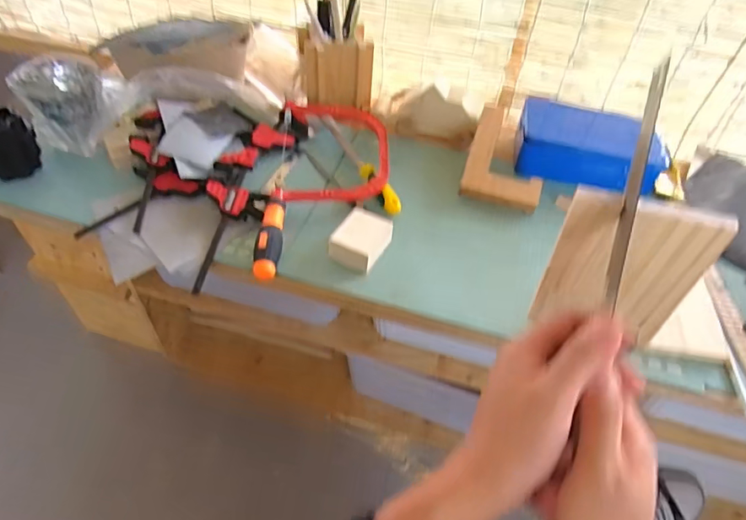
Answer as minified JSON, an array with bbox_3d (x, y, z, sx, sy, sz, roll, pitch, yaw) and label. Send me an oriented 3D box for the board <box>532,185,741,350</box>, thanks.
[{"bbox_3d":[0.185,0.007,0.375,0.098,0.129,0.014,17,50,11],"label":"board"}]

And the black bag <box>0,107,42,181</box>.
[{"bbox_3d":[-0.449,-0.137,0.616,0.064,0.076,0.058,-31,57,-27],"label":"black bag"}]

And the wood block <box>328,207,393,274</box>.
[{"bbox_3d":[-0.013,-0.022,0.571,0.052,0.036,0.068,22,51,15],"label":"wood block"}]

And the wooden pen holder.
[{"bbox_3d":[-0.056,-0.291,0.748,0.102,0.095,0.087,-7,50,-10],"label":"wooden pen holder"}]

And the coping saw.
[{"bbox_3d":[-0.053,-0.108,0.637,0.142,0.034,0.332,3,49,-1],"label":"coping saw"}]

